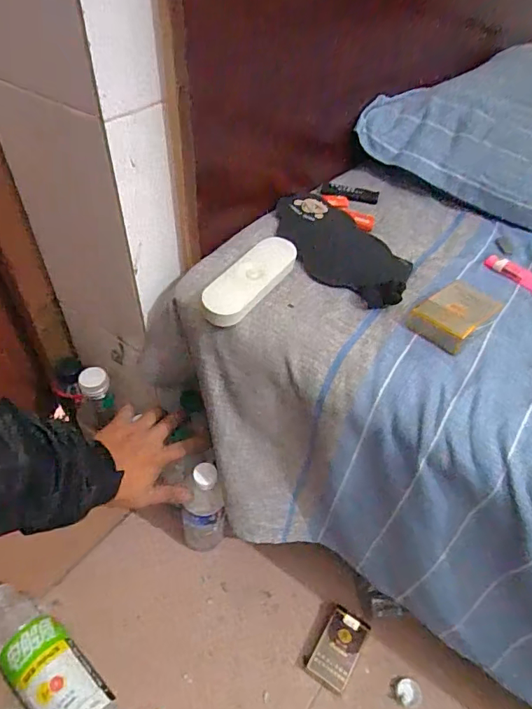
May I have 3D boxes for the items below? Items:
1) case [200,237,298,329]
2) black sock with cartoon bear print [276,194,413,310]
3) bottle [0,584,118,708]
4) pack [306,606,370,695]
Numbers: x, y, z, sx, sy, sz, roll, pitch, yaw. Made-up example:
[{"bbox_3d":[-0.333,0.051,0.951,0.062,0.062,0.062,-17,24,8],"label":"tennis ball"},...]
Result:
[{"bbox_3d":[-0.015,-0.080,0.495,0.043,0.019,0.129,27,52,21],"label":"case"},{"bbox_3d":[0.086,-0.128,0.551,0.106,0.027,0.195,-35,58,-29],"label":"black sock with cartoon bear print"},{"bbox_3d":[-0.287,0.404,0.617,0.250,0.086,0.077,32,54,24],"label":"bottle"},{"bbox_3d":[0.101,0.410,0.661,0.053,0.025,0.093,28,53,21],"label":"pack"}]

